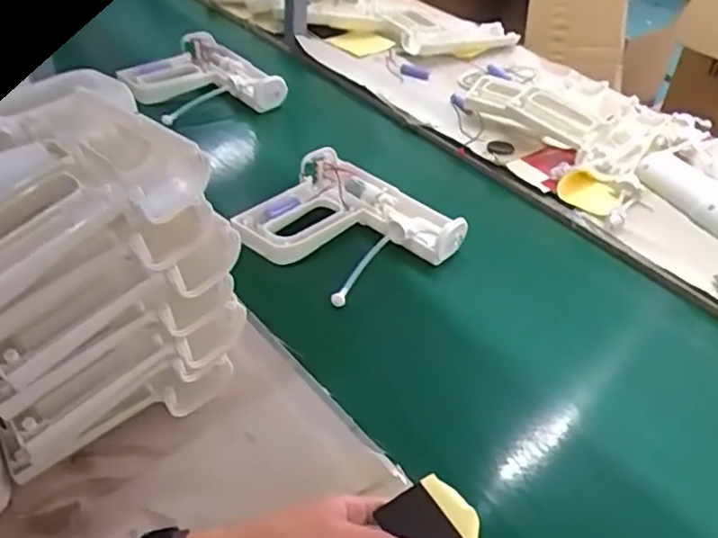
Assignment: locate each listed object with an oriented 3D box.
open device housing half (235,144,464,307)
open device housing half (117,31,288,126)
[{"bbox_3d":[-0.018,-0.048,0.726,0.190,0.049,0.203,-31,51,-32],"label":"open device housing half"},{"bbox_3d":[-0.232,-0.276,0.960,0.166,0.070,0.192,-32,51,-33],"label":"open device housing half"}]

